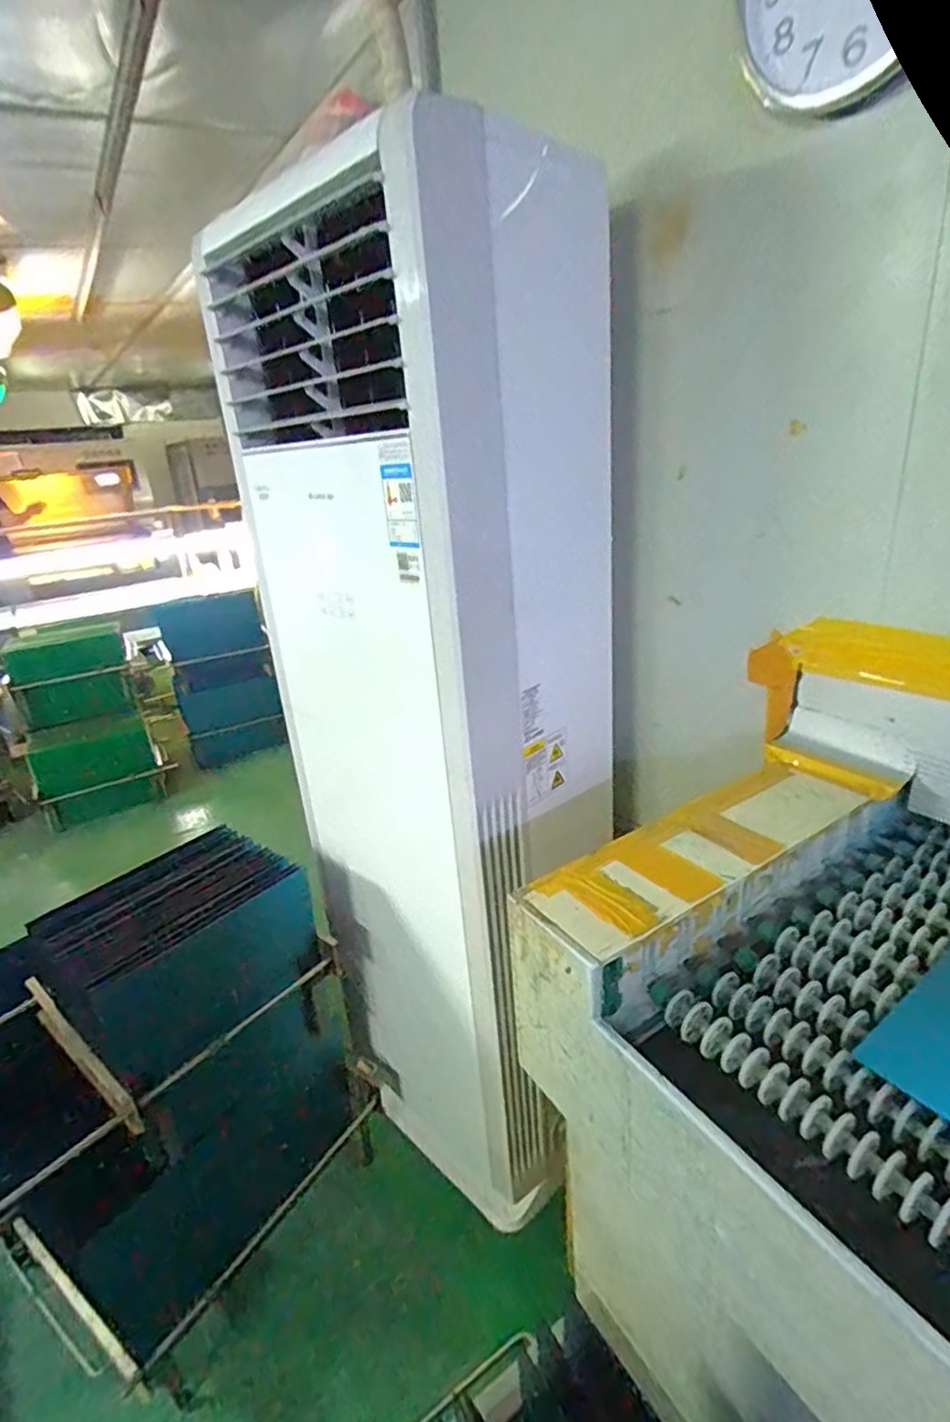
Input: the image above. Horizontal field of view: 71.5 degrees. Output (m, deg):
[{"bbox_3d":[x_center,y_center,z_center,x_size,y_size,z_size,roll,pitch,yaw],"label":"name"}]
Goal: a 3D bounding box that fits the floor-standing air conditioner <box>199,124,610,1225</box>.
[{"bbox_3d":[-0.058,0.089,1.363,0.622,1.837,0.468,15,29,39],"label":"floor-standing air conditioner"}]

